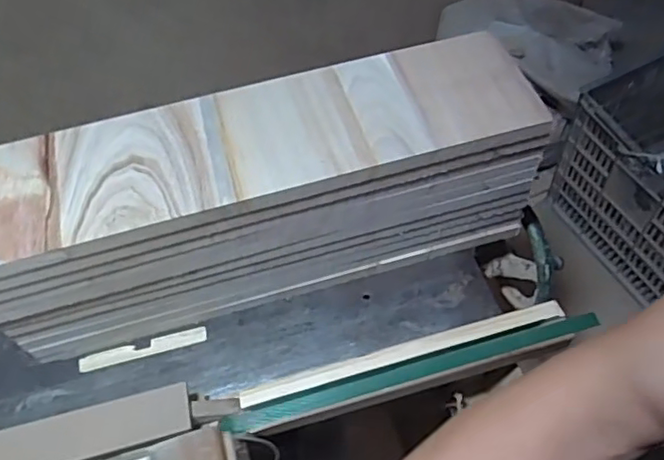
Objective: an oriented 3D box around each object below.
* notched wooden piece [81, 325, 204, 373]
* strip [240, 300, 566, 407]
[{"bbox_3d":[-0.205,0.129,0.672,0.135,0.005,0.016,-14,57,-7],"label":"notched wooden piece"},{"bbox_3d":[0.075,0.120,0.615,0.333,0.010,0.017,-14,57,-7],"label":"strip"}]

